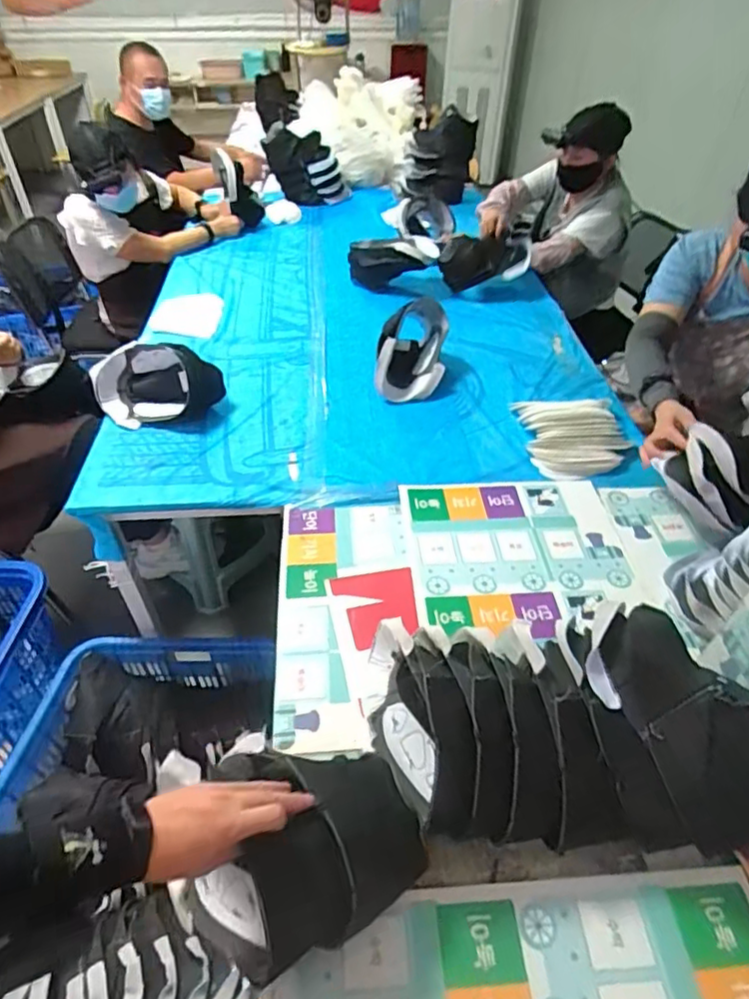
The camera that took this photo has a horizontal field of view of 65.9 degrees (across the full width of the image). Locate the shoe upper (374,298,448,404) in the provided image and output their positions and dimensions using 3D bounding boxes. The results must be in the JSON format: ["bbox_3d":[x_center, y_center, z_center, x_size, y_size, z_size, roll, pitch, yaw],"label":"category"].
[{"bbox_3d":[0.091,-0.360,1.410,0.157,0.169,0.215,5,43,4],"label":"shoe upper"}]

